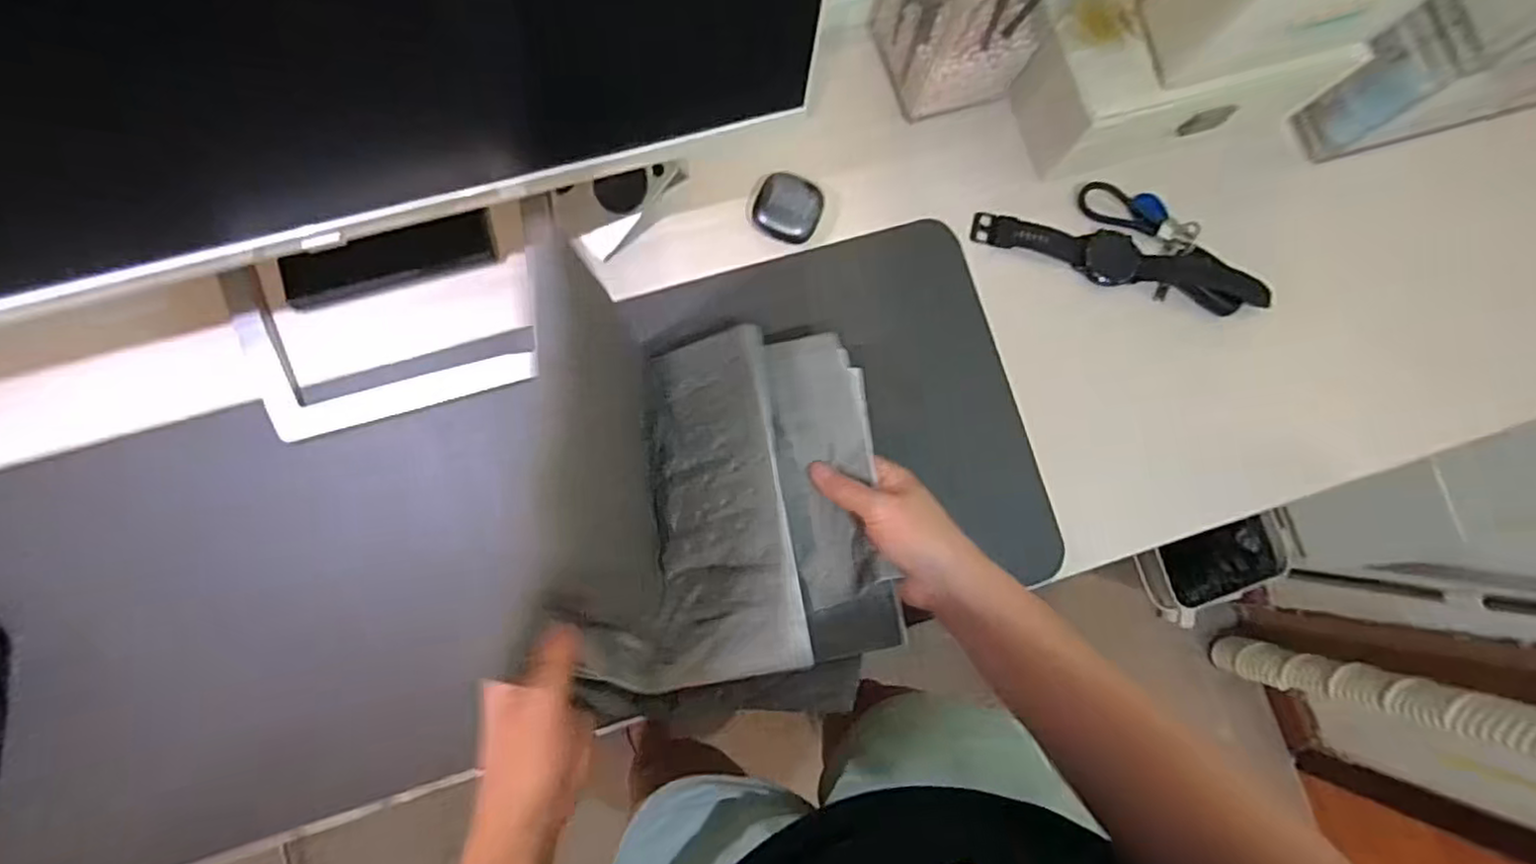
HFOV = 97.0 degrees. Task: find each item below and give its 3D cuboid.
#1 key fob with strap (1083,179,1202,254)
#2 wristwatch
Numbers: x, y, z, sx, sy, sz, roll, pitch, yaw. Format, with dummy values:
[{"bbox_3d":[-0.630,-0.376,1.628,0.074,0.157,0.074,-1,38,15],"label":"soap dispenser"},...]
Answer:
[{"bbox_3d":[0.299,-0.177,0.547,0.094,0.013,0.039,23,81,0],"label":"key fob with strap"},{"bbox_3d":[0.285,-0.140,0.547,0.240,0.019,0.036,12,81,-2],"label":"wristwatch"}]

